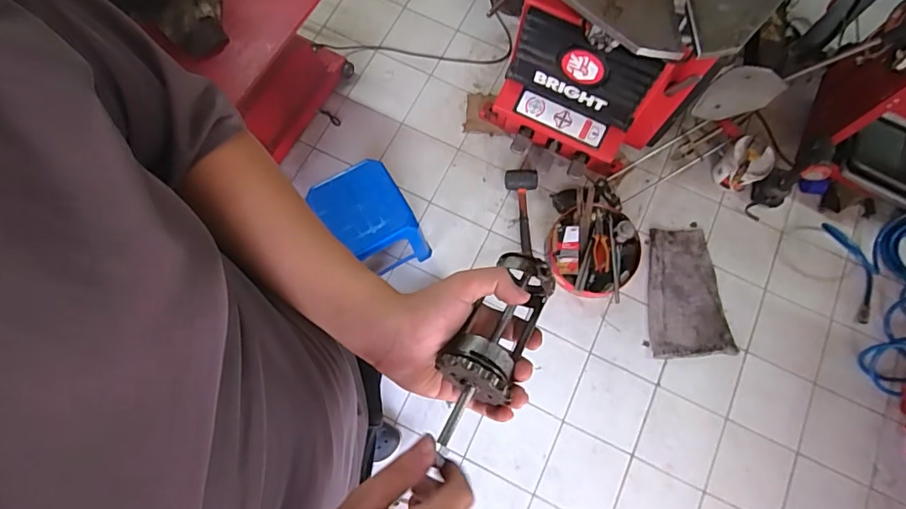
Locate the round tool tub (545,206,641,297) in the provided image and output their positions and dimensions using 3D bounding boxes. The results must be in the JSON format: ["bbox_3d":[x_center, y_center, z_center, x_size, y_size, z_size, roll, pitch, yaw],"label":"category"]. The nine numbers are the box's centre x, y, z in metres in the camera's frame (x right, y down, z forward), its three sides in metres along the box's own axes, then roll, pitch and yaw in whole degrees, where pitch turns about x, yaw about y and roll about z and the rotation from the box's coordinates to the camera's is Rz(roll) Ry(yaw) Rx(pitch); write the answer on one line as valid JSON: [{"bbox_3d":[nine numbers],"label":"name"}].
[{"bbox_3d":[0.397,-0.019,1.391,0.255,0.086,0.271,0,74,-1],"label":"round tool tub"}]

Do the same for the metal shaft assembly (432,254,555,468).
[{"bbox_3d":[0.024,0.068,0.358,0.047,0.045,0.155,31,59,7],"label":"metal shaft assembly"}]

